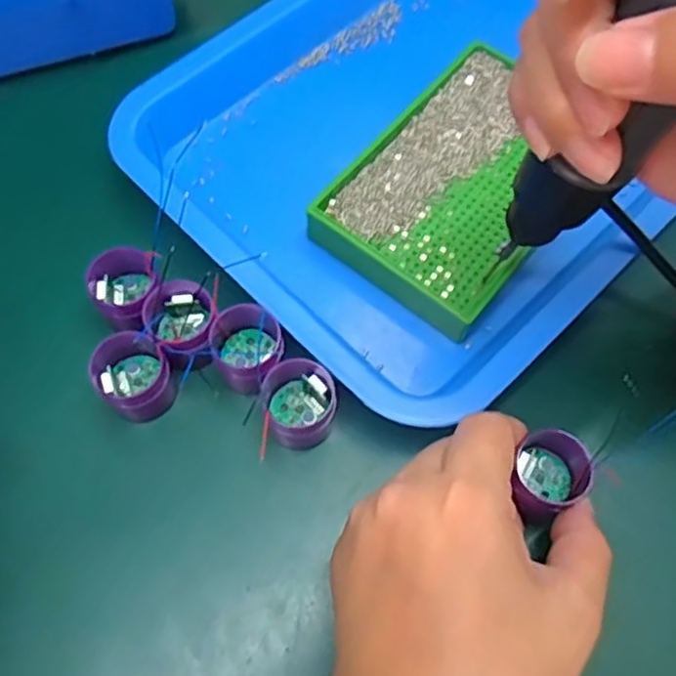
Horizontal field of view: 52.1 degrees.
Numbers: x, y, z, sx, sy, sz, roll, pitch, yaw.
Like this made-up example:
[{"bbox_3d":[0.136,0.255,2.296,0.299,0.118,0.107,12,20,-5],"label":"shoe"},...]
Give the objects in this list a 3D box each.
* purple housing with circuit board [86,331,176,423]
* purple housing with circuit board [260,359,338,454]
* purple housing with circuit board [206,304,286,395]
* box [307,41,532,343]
[{"bbox_3d":[-0.085,0.018,0.292,0.031,0.030,0.033,1,67,-2],"label":"purple housing with circuit board"},{"bbox_3d":[-0.016,0.027,0.289,0.029,0.023,0.032,-7,67,-5],"label":"purple housing with circuit board"},{"bbox_3d":[-0.038,0.005,0.296,0.029,0.035,0.027,1,67,-2],"label":"purple housing with circuit board"},{"bbox_3d":[0.060,-0.074,0.334,0.087,0.025,0.136,35,70,12],"label":"box"}]

